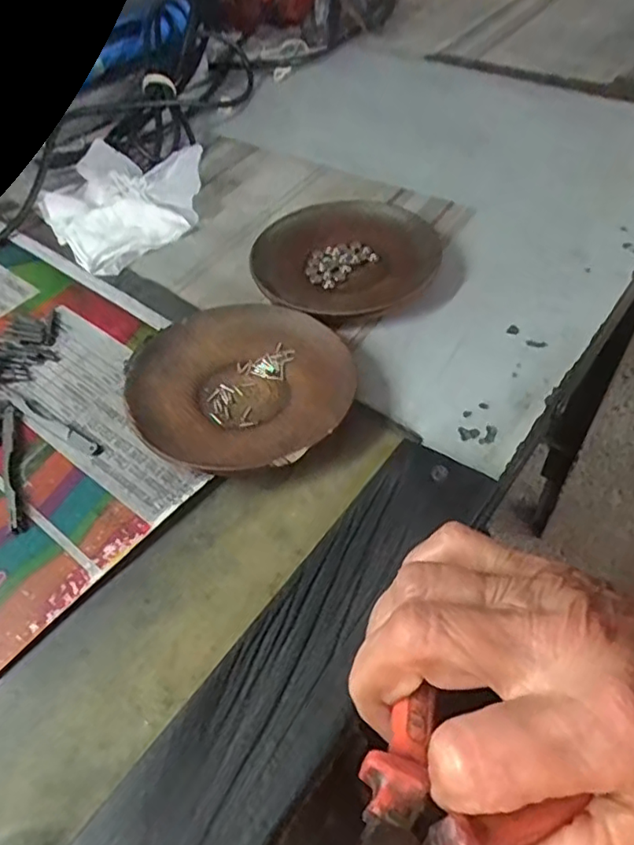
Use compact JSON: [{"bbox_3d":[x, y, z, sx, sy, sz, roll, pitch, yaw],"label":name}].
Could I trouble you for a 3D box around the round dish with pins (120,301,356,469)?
[{"bbox_3d":[-0.039,-0.019,0.316,0.114,0.019,0.110,-2,50,3],"label":"round dish with pins"}]

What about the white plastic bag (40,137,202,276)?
[{"bbox_3d":[-0.146,-0.166,0.442,0.119,0.030,0.117,34,60,28],"label":"white plastic bag"}]

